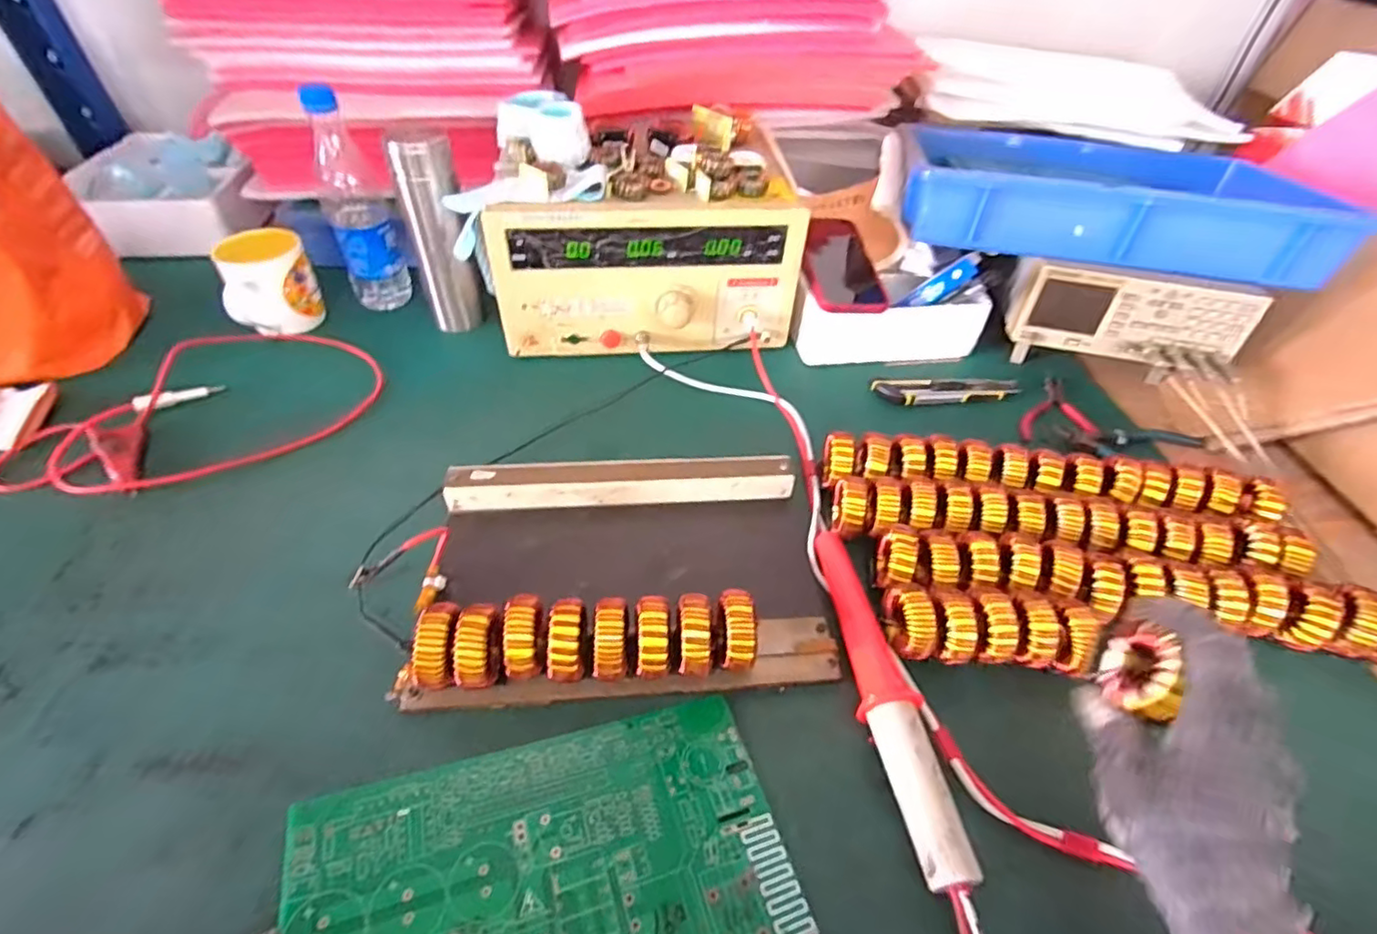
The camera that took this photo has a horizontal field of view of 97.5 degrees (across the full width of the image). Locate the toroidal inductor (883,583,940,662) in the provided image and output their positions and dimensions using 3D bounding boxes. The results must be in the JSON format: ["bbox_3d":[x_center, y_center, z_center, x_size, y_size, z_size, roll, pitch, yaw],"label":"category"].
[{"bbox_3d":[0.160,0.109,0.434,0.024,0.040,0.046,-1,46,-5],"label":"toroidal inductor"}]

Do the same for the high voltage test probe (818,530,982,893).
[{"bbox_3d":[0.133,0.145,0.415,0.038,0.031,0.244,-2,46,-7],"label":"high voltage test probe"}]

